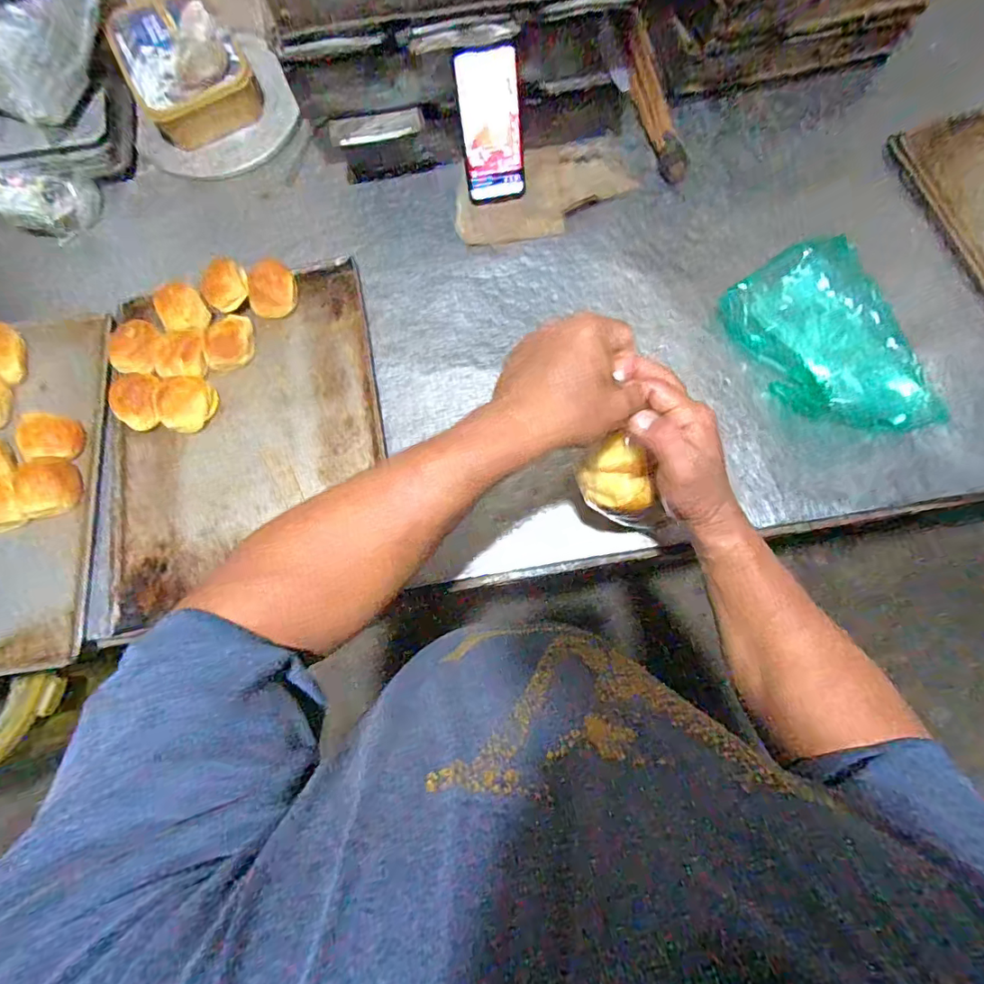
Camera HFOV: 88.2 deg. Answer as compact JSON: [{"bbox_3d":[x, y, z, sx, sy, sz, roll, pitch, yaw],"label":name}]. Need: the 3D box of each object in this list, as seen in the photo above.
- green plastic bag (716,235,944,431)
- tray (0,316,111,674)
[{"bbox_3d":[0.403,-0.175,0.613,0.168,0.057,0.255,-20,75,-4],"label":"green plastic bag"},{"bbox_3d":[-0.630,-0.005,0.605,0.308,0.029,0.440,-6,75,0],"label":"tray"}]

